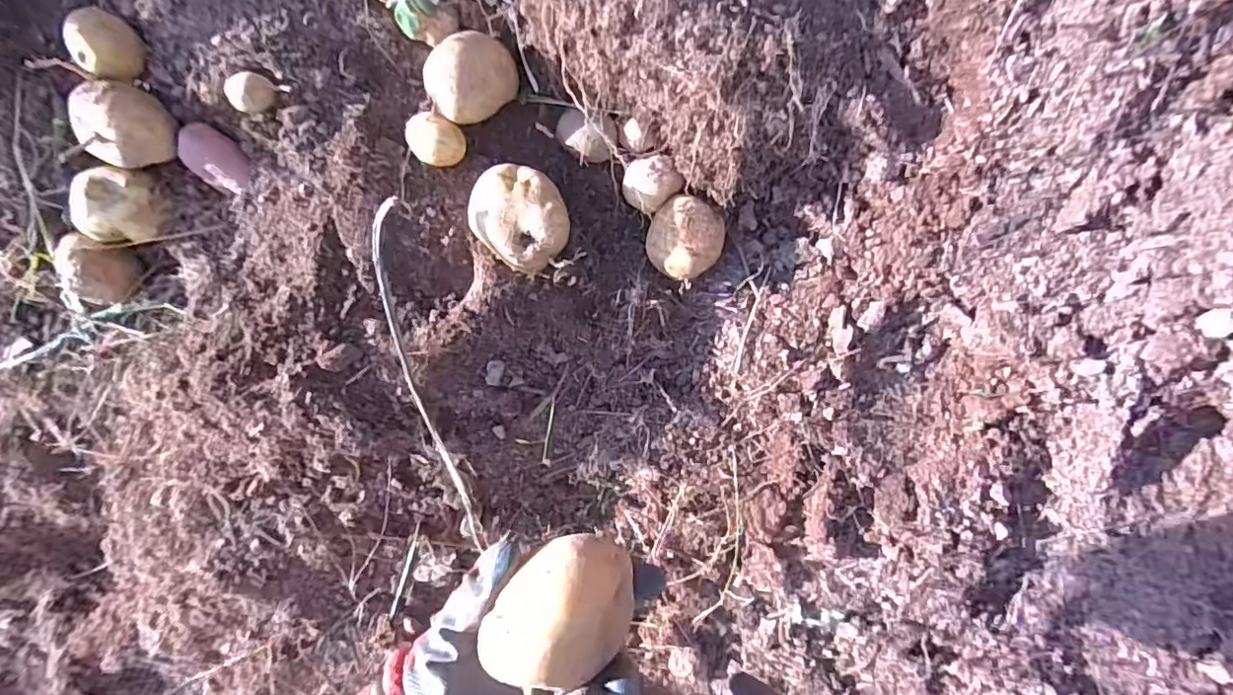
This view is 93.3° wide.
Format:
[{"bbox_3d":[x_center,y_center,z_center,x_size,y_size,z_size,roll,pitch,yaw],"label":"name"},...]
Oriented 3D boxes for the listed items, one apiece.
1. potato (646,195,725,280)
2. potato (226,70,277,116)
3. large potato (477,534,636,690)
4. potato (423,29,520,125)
[{"bbox_3d":[0.058,-0.091,0.492,0.061,0.042,0.064,0,94,1],"label":"potato"},{"bbox_3d":[-0.267,-0.186,0.428,0.028,0.019,0.029,0,94,1],"label":"potato"},{"bbox_3d":[-0.024,0.129,0.290,0.067,0.043,0.061,15,94,0],"label":"large potato"},{"bbox_3d":[-0.112,-0.206,0.443,0.054,0.049,0.066,41,94,-2],"label":"potato"}]

